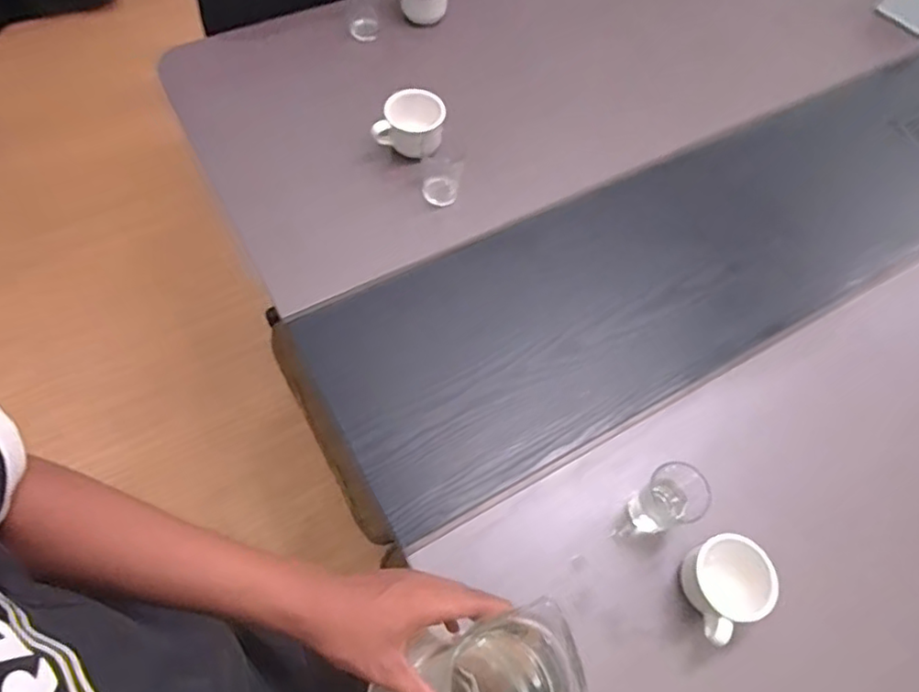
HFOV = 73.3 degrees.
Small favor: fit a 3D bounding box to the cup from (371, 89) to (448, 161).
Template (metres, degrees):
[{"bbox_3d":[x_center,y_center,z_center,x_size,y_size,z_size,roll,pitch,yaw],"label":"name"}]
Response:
[{"bbox_3d":[-0.073,-0.339,0.967,0.097,0.077,0.089,2,62,-4],"label":"cup"}]

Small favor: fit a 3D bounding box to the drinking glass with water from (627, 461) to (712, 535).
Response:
[{"bbox_3d":[0.241,0.184,0.722,0.075,0.097,0.065,-33,69,-20],"label":"drinking glass with water"}]

